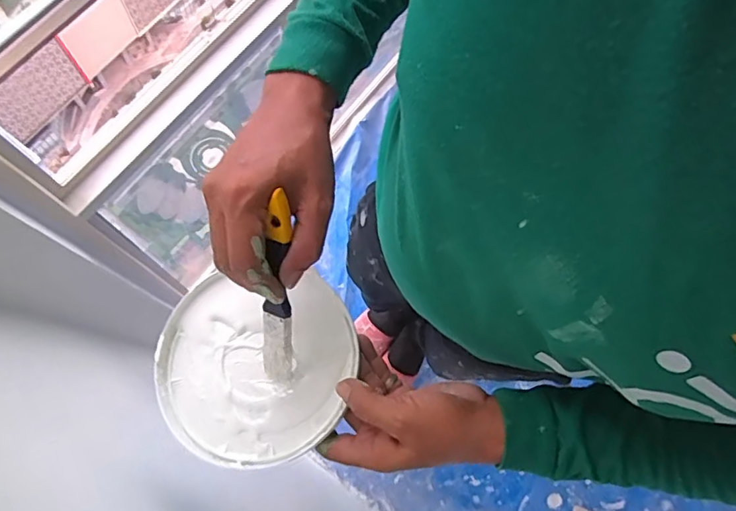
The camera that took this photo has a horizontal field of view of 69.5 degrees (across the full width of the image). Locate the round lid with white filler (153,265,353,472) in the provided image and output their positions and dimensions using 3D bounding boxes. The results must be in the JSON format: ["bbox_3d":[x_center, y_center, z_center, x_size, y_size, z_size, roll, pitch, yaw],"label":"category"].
[{"bbox_3d":[-0.097,0.095,0.450,0.164,0.030,0.153,0,76,0],"label":"round lid with white filler"}]

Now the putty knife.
[{"bbox_3d":[-0.067,0.034,0.394,0.022,0.175,0.012,8,35,2],"label":"putty knife"}]

